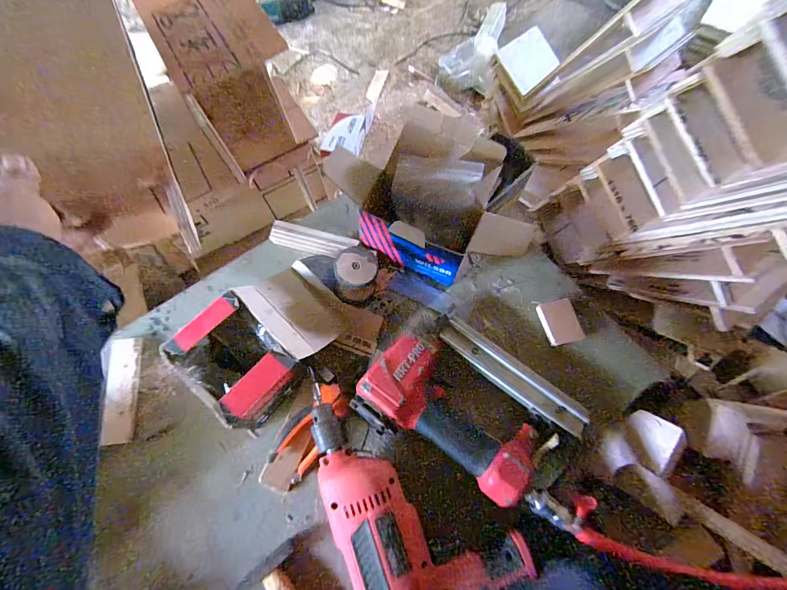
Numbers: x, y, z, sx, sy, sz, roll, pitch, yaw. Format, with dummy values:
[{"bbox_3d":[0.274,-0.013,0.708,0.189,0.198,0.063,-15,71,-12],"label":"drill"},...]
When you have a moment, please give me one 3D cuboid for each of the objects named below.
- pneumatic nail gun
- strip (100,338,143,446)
[{"bbox_3d":[0.101,0.129,0.420,0.259,0.061,0.162,28,71,10],"label":"pneumatic nail gun"},{"bbox_3d":[-0.320,0.112,0.446,0.032,0.006,0.120,1,72,-24],"label":"strip"}]

